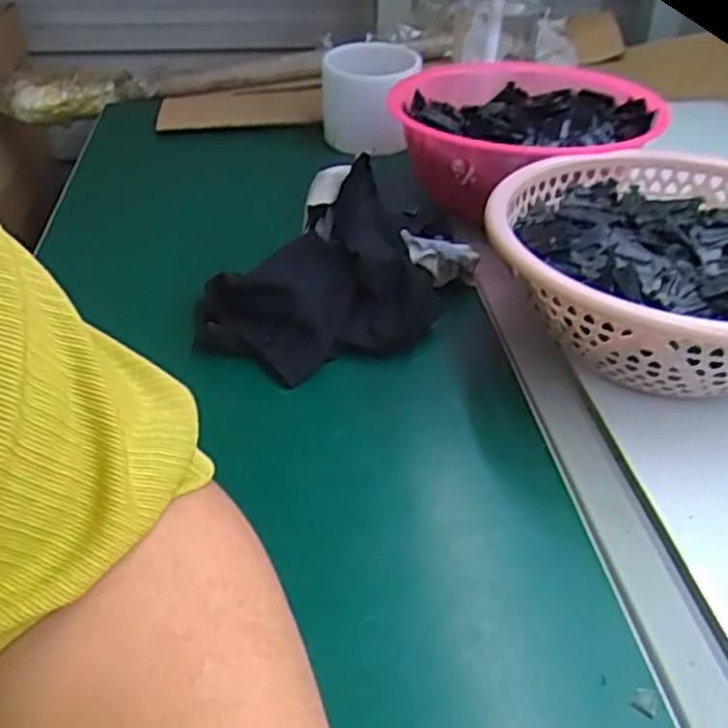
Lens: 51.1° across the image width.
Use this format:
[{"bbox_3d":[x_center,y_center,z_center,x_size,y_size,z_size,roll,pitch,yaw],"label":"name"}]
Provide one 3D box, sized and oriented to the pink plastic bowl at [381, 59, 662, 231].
[{"bbox_3d":[0.112,-0.166,0.567,0.191,0.062,0.155,27,44,30],"label":"pink plastic bowl"}]

